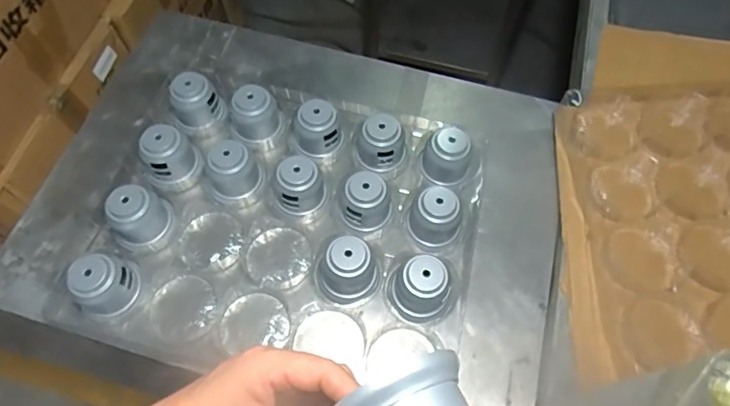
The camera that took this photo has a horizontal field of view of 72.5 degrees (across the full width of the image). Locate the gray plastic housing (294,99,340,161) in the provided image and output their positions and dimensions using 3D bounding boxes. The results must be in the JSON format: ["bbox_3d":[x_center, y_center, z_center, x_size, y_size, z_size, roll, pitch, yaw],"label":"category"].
[{"bbox_3d":[-0.076,-0.116,0.801,0.078,0.073,0.067,-11,65,-6],"label":"gray plastic housing"}]

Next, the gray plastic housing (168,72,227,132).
[{"bbox_3d":[-0.278,-0.162,0.827,0.080,0.093,0.069,-41,71,-19],"label":"gray plastic housing"}]

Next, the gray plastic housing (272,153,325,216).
[{"bbox_3d":[-0.101,-0.027,0.752,0.077,0.078,0.068,-20,66,-10],"label":"gray plastic housing"}]

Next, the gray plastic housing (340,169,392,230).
[{"bbox_3d":[0.001,-0.003,0.739,0.072,0.069,0.065,-20,66,-10],"label":"gray plastic housing"}]

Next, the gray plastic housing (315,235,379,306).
[{"bbox_3d":[-0.023,0.095,0.700,0.088,0.081,0.075,-17,65,-9],"label":"gray plastic housing"}]

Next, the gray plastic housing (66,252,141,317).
[{"bbox_3d":[-0.355,0.112,0.683,0.066,0.094,0.084,23,66,10],"label":"gray plastic housing"}]

